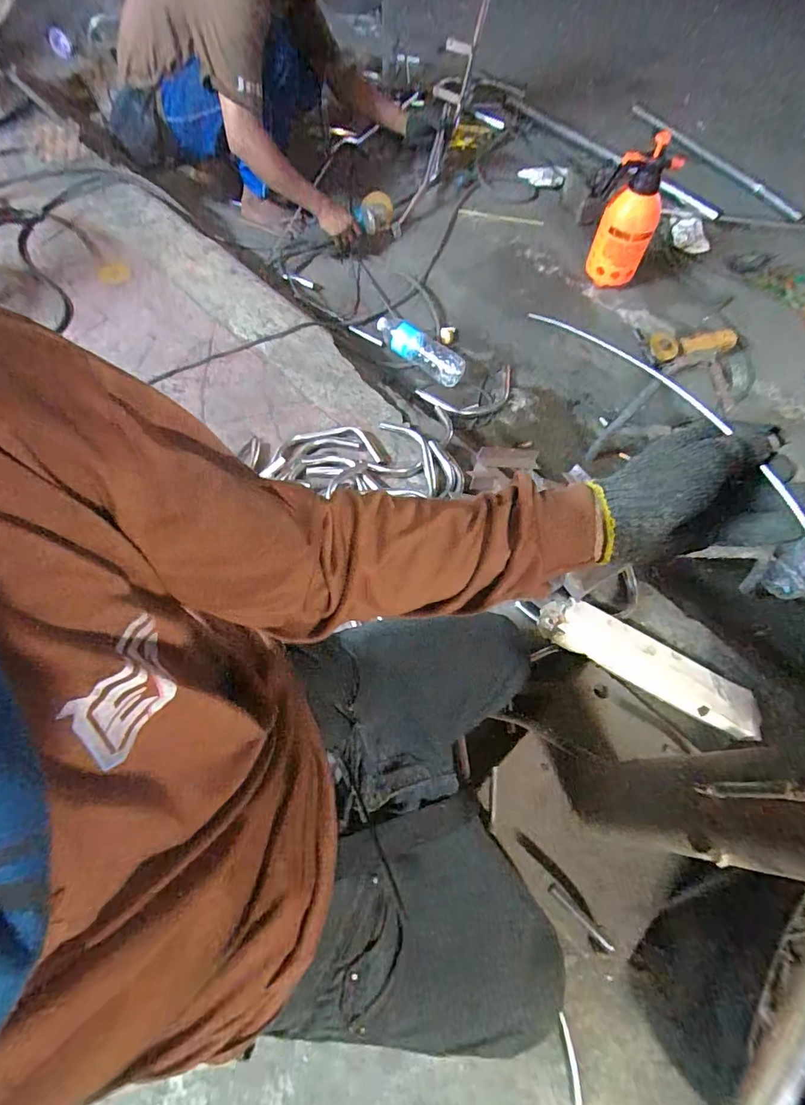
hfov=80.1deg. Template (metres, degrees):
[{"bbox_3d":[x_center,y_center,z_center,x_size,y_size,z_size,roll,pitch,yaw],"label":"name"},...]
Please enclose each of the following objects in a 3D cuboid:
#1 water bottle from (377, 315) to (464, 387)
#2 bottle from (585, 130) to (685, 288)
[{"bbox_3d":[0.039,-0.541,1.264,0.277,0.069,0.080,36,67,14],"label":"water bottle"},{"bbox_3d":[0.595,-0.885,1.250,0.156,0.299,0.165,25,65,10],"label":"bottle"}]

